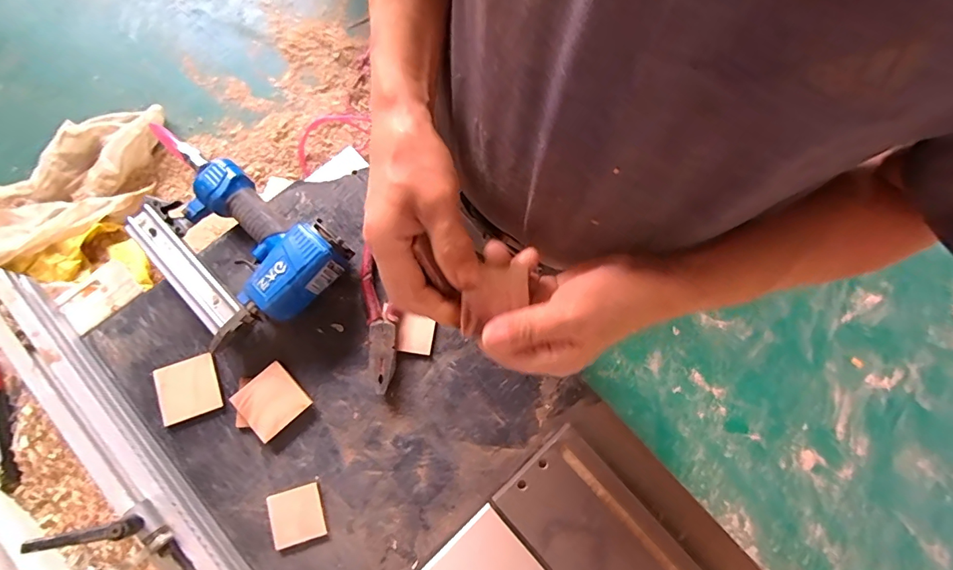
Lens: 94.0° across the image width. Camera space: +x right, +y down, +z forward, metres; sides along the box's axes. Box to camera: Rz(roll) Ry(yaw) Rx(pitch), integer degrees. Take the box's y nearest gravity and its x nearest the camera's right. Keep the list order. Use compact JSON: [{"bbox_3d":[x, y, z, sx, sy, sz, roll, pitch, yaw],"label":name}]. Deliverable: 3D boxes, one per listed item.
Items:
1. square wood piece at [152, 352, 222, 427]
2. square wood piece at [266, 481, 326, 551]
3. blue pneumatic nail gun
[{"bbox_3d":[-0.307,0.110,0.472,0.056,0.011,0.060,-20,78,-7],"label":"square wood piece"},{"bbox_3d":[-0.182,0.234,0.451,0.049,0.006,0.052,-16,77,-6],"label":"square wood piece"},{"bbox_3d":[-0.276,-0.049,0.488,0.236,0.061,0.159,40,78,7],"label":"blue pneumatic nail gun"}]

